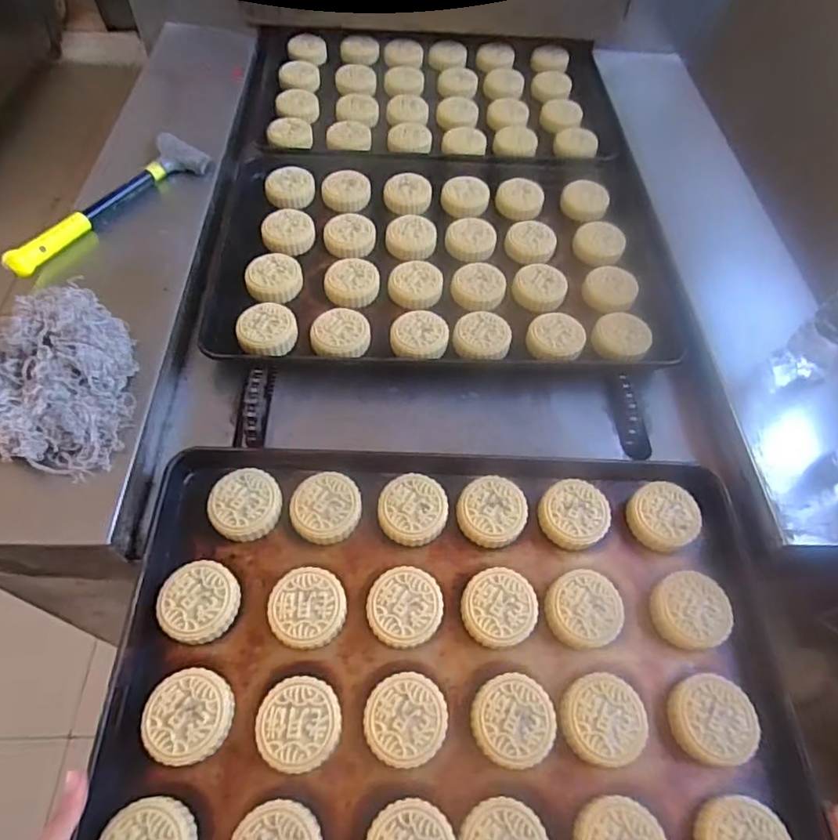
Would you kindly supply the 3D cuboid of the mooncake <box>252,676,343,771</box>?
[{"bbox_3d":[-0.103,0.261,0.477,0.070,0.021,0.070,2,63,-4],"label":"mooncake"}]

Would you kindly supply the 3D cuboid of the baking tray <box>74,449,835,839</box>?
[{"bbox_3d":[0.032,0.213,0.515,0.581,0.034,0.407,3,59,-2],"label":"baking tray"}]

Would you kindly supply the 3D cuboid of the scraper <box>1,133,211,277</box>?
[{"bbox_3d":[-0.405,-0.289,0.741,0.091,0.057,0.311,20,49,14],"label":"scraper"}]

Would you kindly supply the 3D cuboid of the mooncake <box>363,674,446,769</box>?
[{"bbox_3d":[-0.011,0.259,0.480,0.068,0.023,0.067,2,47,-2],"label":"mooncake"}]

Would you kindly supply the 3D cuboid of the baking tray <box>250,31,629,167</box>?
[{"bbox_3d":[0.027,-0.584,0.988,0.614,0.042,0.365,-2,61,-5],"label":"baking tray"}]

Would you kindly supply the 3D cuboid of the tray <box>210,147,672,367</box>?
[{"bbox_3d":[0.032,-0.256,0.793,0.591,0.044,0.426,1,58,-2],"label":"tray"}]

